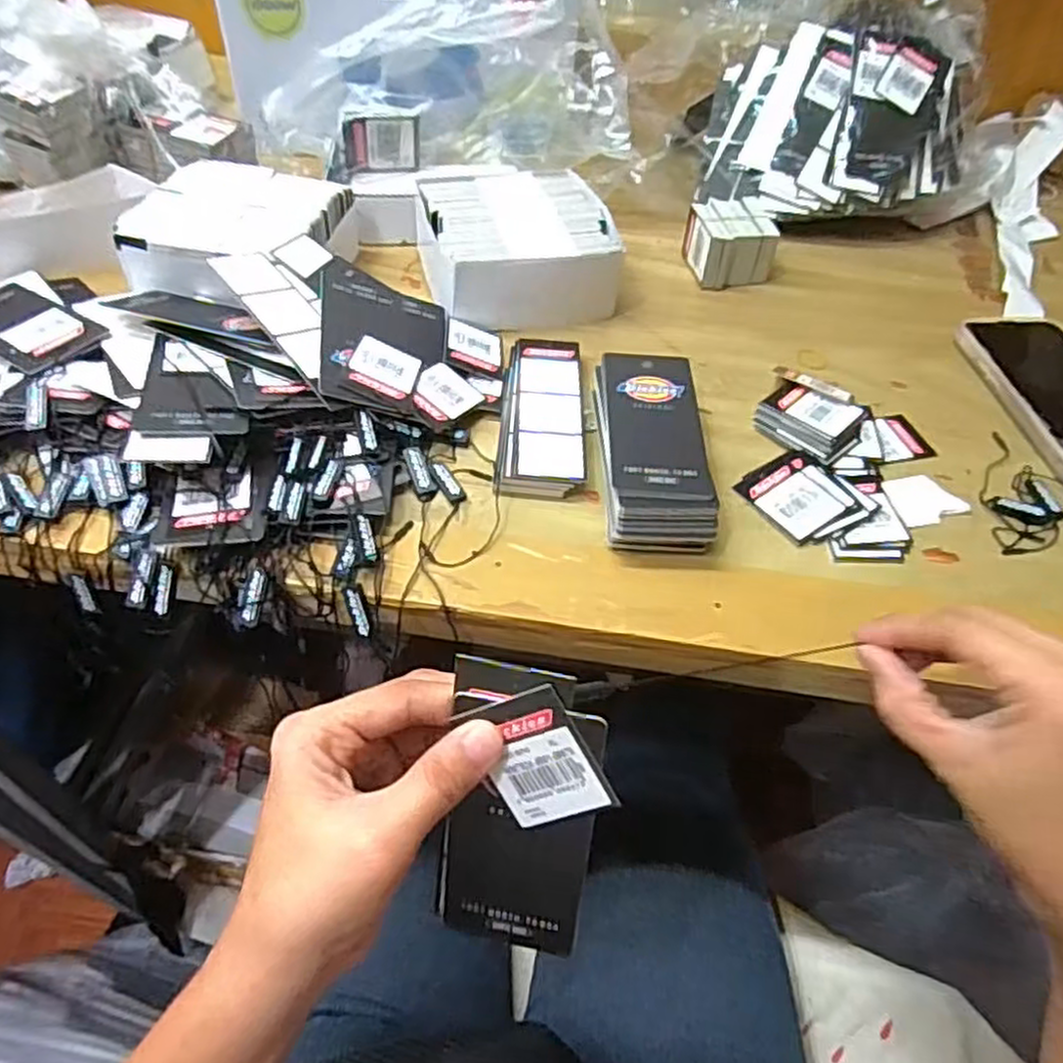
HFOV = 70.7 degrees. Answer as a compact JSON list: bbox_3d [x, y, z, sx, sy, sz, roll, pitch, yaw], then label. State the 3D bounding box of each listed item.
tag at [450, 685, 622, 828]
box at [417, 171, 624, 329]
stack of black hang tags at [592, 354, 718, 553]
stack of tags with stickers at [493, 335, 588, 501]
[{"bbox_3d":[0.002,0.075,0.244,0.035,0.048,0.004,-24,15,19],"label":"tag"},{"bbox_3d":[-0.012,-0.194,0.510,0.125,0.048,0.116,-9,52,-11],"label":"box"},{"bbox_3d":[0.063,-0.044,0.402,0.056,0.036,0.123,3,51,-2],"label":"stack of black hang tags"},{"bbox_3d":[0.007,-0.067,0.429,0.047,0.012,0.121,4,51,-1],"label":"stack of tags with stickers"}]

